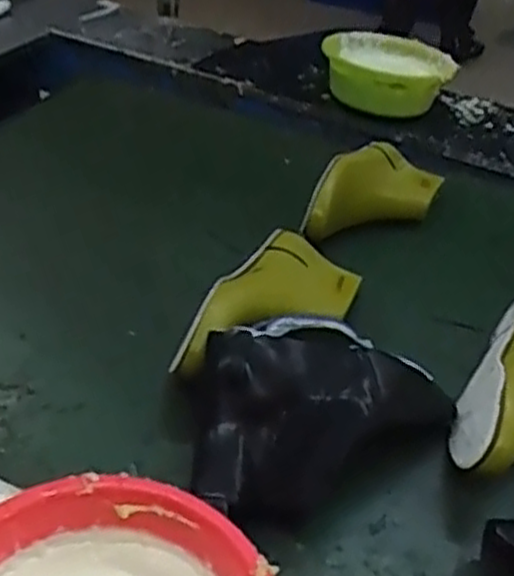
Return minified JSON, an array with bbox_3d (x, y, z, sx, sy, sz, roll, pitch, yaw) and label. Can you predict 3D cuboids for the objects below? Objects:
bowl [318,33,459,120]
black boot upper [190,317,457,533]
[{"bbox_3d":[0.192,-0.321,1.155,0.191,0.091,0.192,7,37,1],"label":"bowl"},{"bbox_3d":[0.041,0.093,0.615,0.235,0.089,0.147,-20,44,-31],"label":"black boot upper"}]

